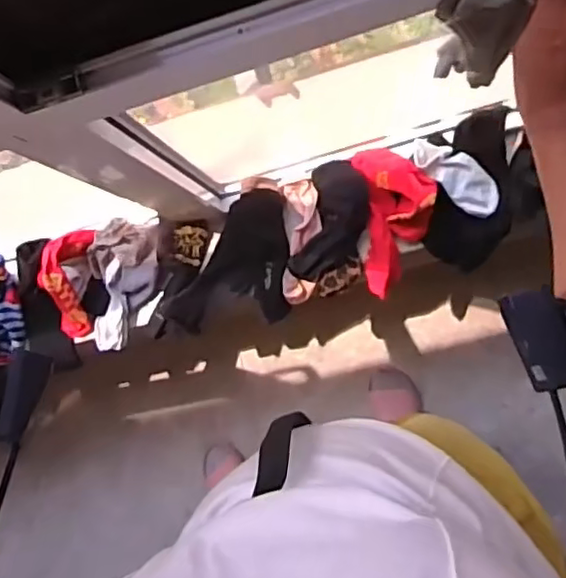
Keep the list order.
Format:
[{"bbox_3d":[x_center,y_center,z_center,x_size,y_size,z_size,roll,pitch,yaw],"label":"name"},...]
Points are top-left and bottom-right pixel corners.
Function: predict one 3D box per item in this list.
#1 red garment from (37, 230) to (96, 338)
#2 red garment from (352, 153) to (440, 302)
[{"bbox_3d":[-0.339,-0.003,0.995,0.067,0.052,0.175,7,111,9],"label":"red garment"},{"bbox_3d":[0.165,-0.098,0.944,0.113,0.071,0.214,4,114,9],"label":"red garment"}]

